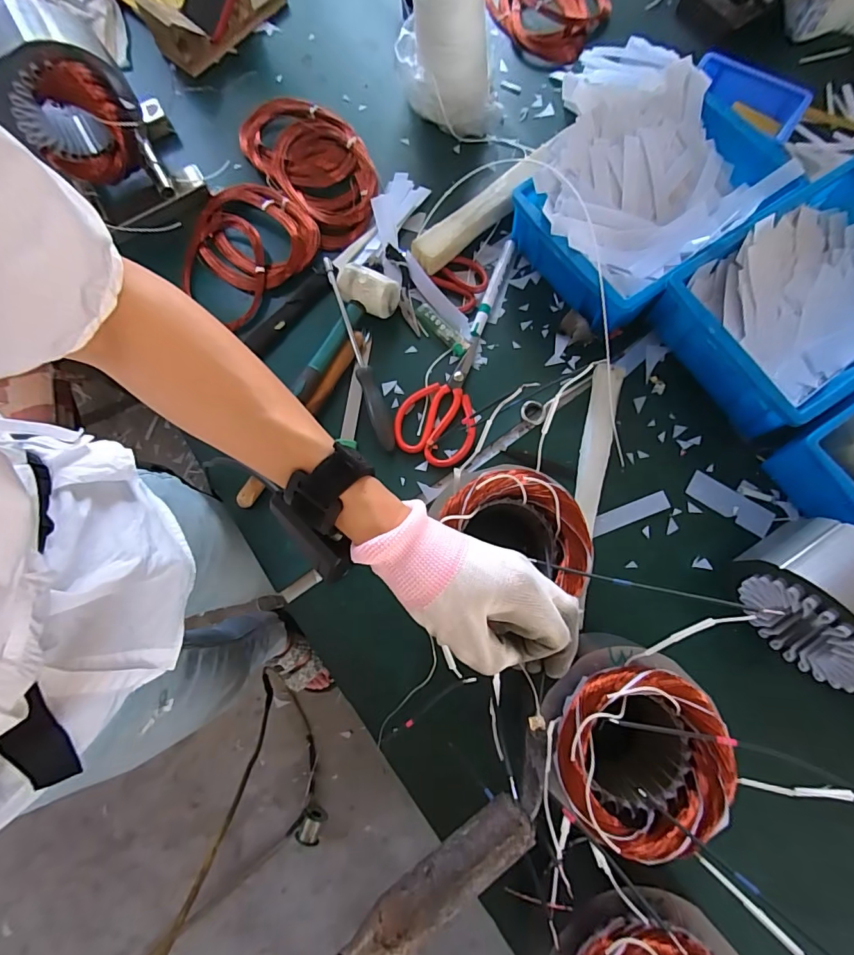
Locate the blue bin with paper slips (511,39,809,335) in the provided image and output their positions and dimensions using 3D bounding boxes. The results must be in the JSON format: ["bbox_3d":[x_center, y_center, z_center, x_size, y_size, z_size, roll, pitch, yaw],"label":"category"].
[{"bbox_3d":[0.257,-0.342,0.551,0.296,0.103,0.235,-35,78,-7],"label":"blue bin with paper slips"}]

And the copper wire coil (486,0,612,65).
[{"bbox_3d":[0.177,-0.718,0.687,0.184,0.016,0.175,0,76,1],"label":"copper wire coil"}]

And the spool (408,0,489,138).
[{"bbox_3d":[0.027,-0.547,0.580,0.100,0.162,0.100,-8,76,-1],"label":"spool"}]

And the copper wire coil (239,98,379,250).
[{"bbox_3d":[-0.151,-0.427,0.623,0.128,0.031,0.231,-38,78,-7],"label":"copper wire coil"}]

